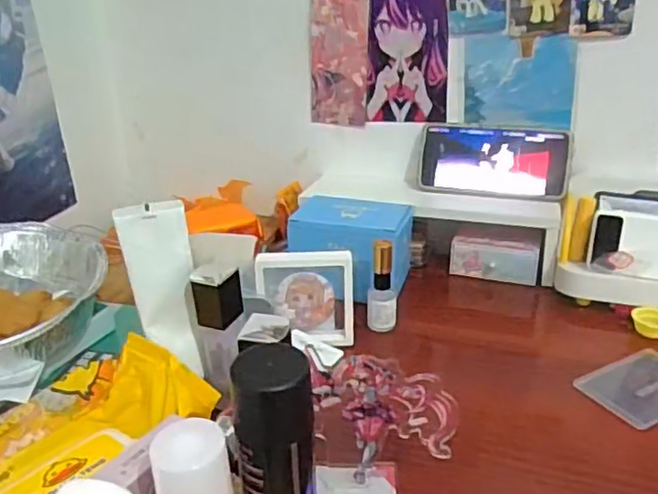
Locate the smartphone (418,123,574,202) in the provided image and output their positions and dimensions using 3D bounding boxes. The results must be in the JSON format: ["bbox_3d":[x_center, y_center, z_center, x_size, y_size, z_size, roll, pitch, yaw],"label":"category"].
[{"bbox_3d":[0.191,-0.099,0.722,0.167,0.081,0.010,7,6,17],"label":"smartphone"}]

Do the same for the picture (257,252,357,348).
[{"bbox_3d":[-0.021,0.047,0.581,0.085,0.085,0.025,-2,25,-1],"label":"picture"}]

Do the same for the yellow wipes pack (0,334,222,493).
[{"bbox_3d":[-0.184,0.139,0.428,0.199,0.046,0.122,-21,31,-36],"label":"yellow wipes pack"}]

